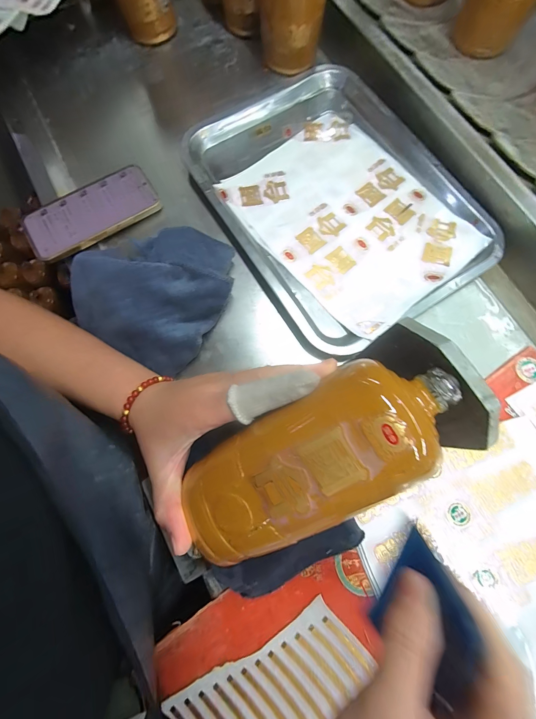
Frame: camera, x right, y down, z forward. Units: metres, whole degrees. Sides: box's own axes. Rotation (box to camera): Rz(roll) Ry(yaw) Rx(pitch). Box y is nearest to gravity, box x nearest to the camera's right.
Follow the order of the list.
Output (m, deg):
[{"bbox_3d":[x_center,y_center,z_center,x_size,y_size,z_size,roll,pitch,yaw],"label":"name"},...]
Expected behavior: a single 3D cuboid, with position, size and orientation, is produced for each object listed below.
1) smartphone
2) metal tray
[{"bbox_3d":[-0.214,-0.179,0.349,0.155,0.013,0.071,-33,77,-7],"label":"smartphone"},{"bbox_3d":[0.083,-0.203,0.348,0.273,0.021,0.353,-30,77,-6],"label":"metal tray"}]

